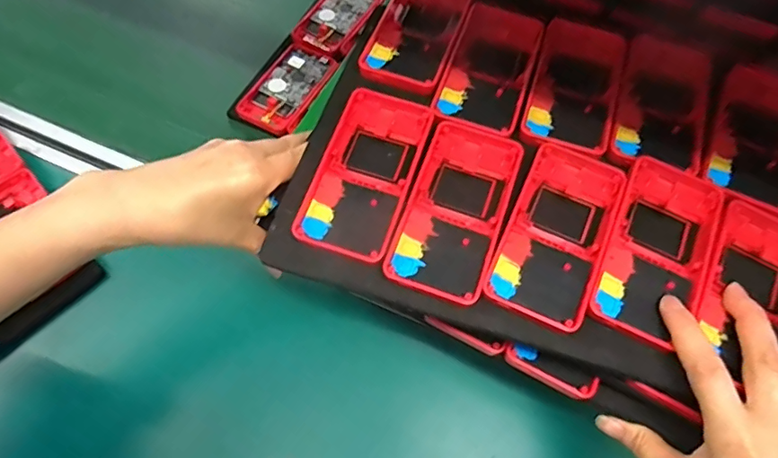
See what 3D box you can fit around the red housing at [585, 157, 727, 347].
[{"bbox_3d":[0.175,0.014,0.336,0.064,0.019,0.124,25,64,8],"label":"red housing"}]

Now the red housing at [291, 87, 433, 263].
[{"bbox_3d":[-0.015,-0.039,0.354,0.061,0.019,0.124,18,64,5],"label":"red housing"}]

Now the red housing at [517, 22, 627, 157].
[{"bbox_3d":[0.140,-0.107,0.390,0.062,0.012,0.128,19,64,6],"label":"red housing"}]

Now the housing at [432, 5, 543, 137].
[{"bbox_3d":[0.077,-0.121,0.396,0.060,0.016,0.119,20,64,6],"label":"housing"}]

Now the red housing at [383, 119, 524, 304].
[{"bbox_3d":[0.045,-0.016,0.342,0.062,0.015,0.124,20,64,6],"label":"red housing"}]

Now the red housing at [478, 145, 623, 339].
[{"bbox_3d":[0.110,0.001,0.337,0.062,0.015,0.125,24,64,8],"label":"red housing"}]

